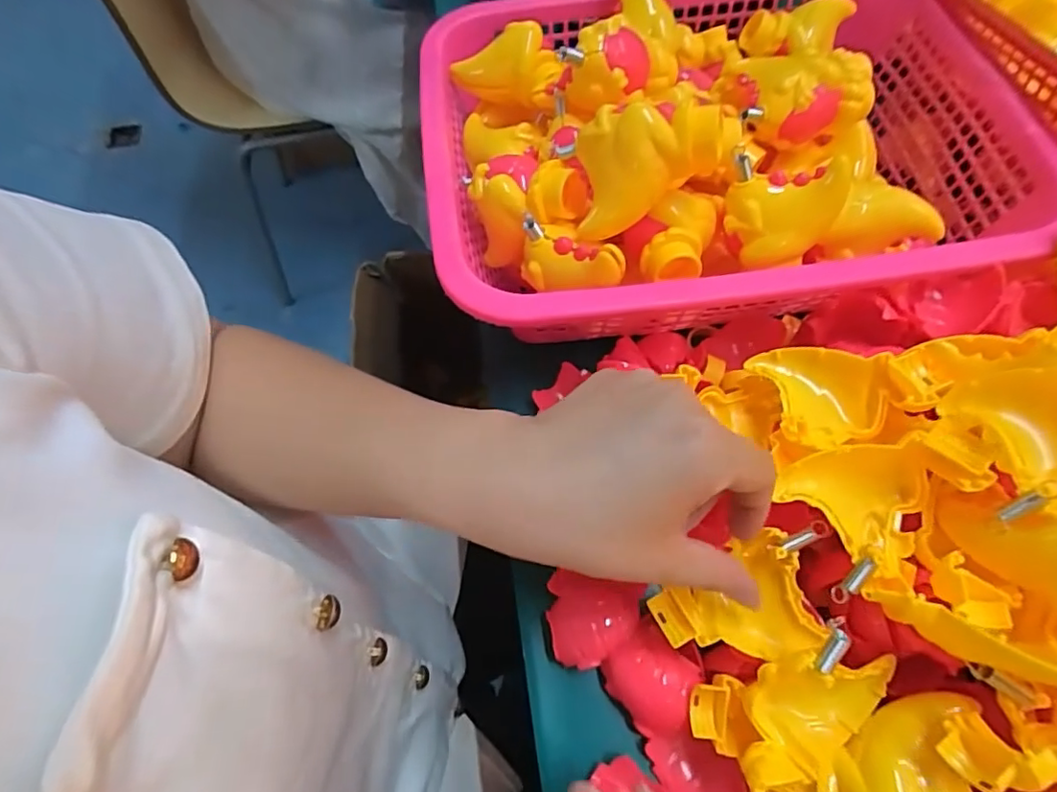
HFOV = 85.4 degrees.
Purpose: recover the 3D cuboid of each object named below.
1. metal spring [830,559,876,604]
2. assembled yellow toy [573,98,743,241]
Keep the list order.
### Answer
[{"bbox_3d":[0.131,0.075,0.230,0.007,0.004,0.023,36,113,17],"label":"metal spring"},{"bbox_3d":[0.058,-0.113,0.278,0.066,0.048,0.045,-3,64,0],"label":"assembled yellow toy"}]

